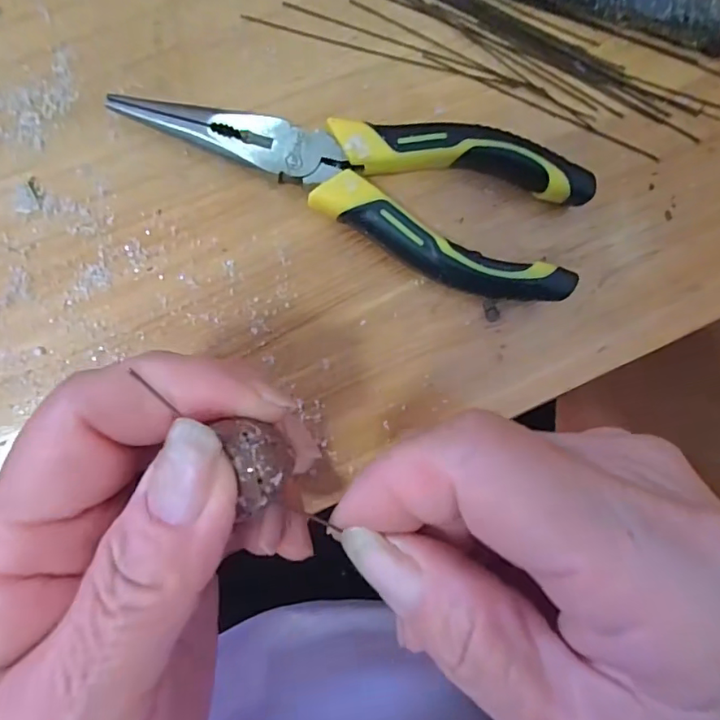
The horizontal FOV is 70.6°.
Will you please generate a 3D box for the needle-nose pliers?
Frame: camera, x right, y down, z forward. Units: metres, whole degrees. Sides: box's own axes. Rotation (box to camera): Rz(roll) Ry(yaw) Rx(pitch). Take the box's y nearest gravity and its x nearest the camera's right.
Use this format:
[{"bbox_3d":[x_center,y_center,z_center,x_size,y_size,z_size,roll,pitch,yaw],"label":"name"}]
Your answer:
[{"bbox_3d":[0.005,-0.066,0.173,0.154,0.018,0.054,21,87,-9],"label":"needle-nose pliers"}]

